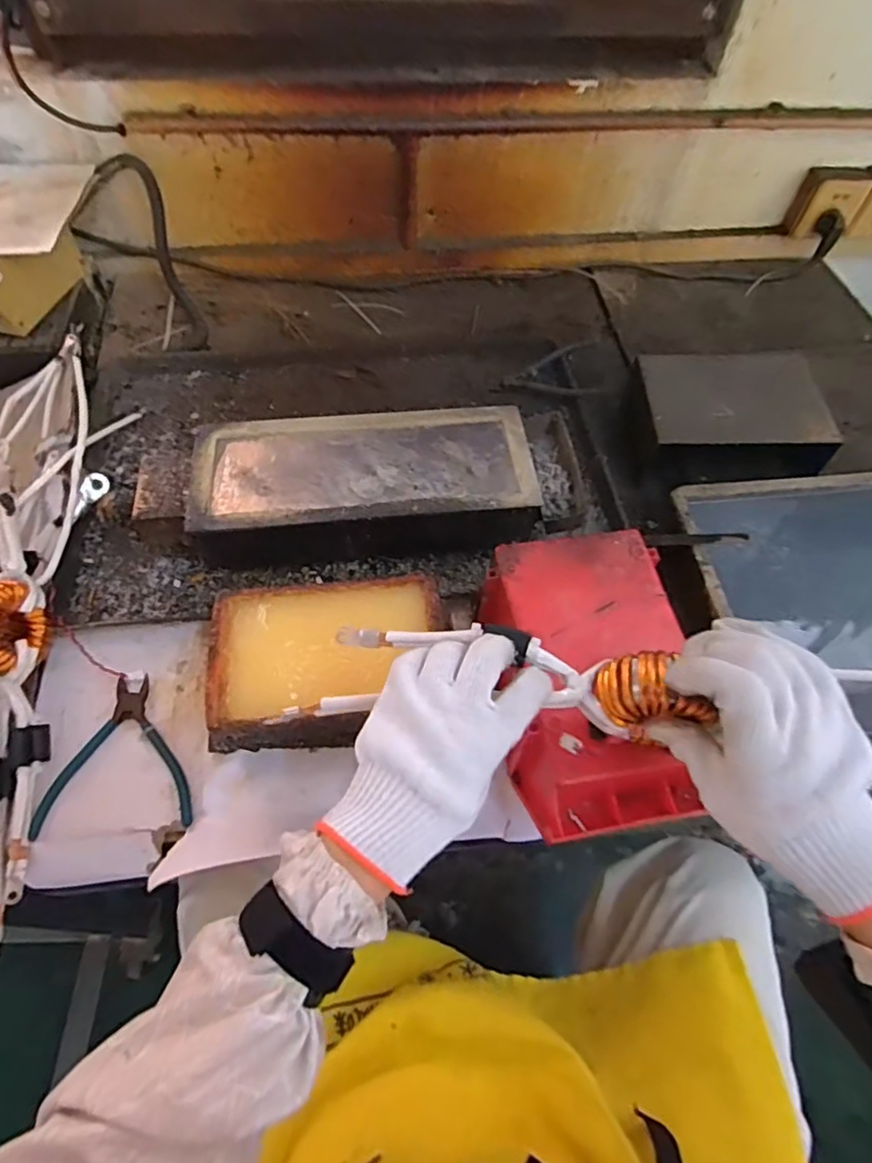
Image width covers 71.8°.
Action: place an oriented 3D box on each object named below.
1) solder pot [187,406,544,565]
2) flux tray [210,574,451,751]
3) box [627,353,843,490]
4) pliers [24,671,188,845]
[{"bbox_3d":[-0.072,-0.095,0.638,0.339,0.088,0.160,-3,58,-4],"label":"solder pot"},{"bbox_3d":[-0.096,0.073,0.545,0.196,0.069,0.145,1,58,-2],"label":"flux tray"},{"bbox_3d":[0.343,-0.189,0.720,0.203,0.098,0.159,0,58,-2],"label":"box"},{"bbox_3d":[-0.273,0.147,0.525,0.124,0.007,0.133,-5,58,-5],"label":"pliers"}]

